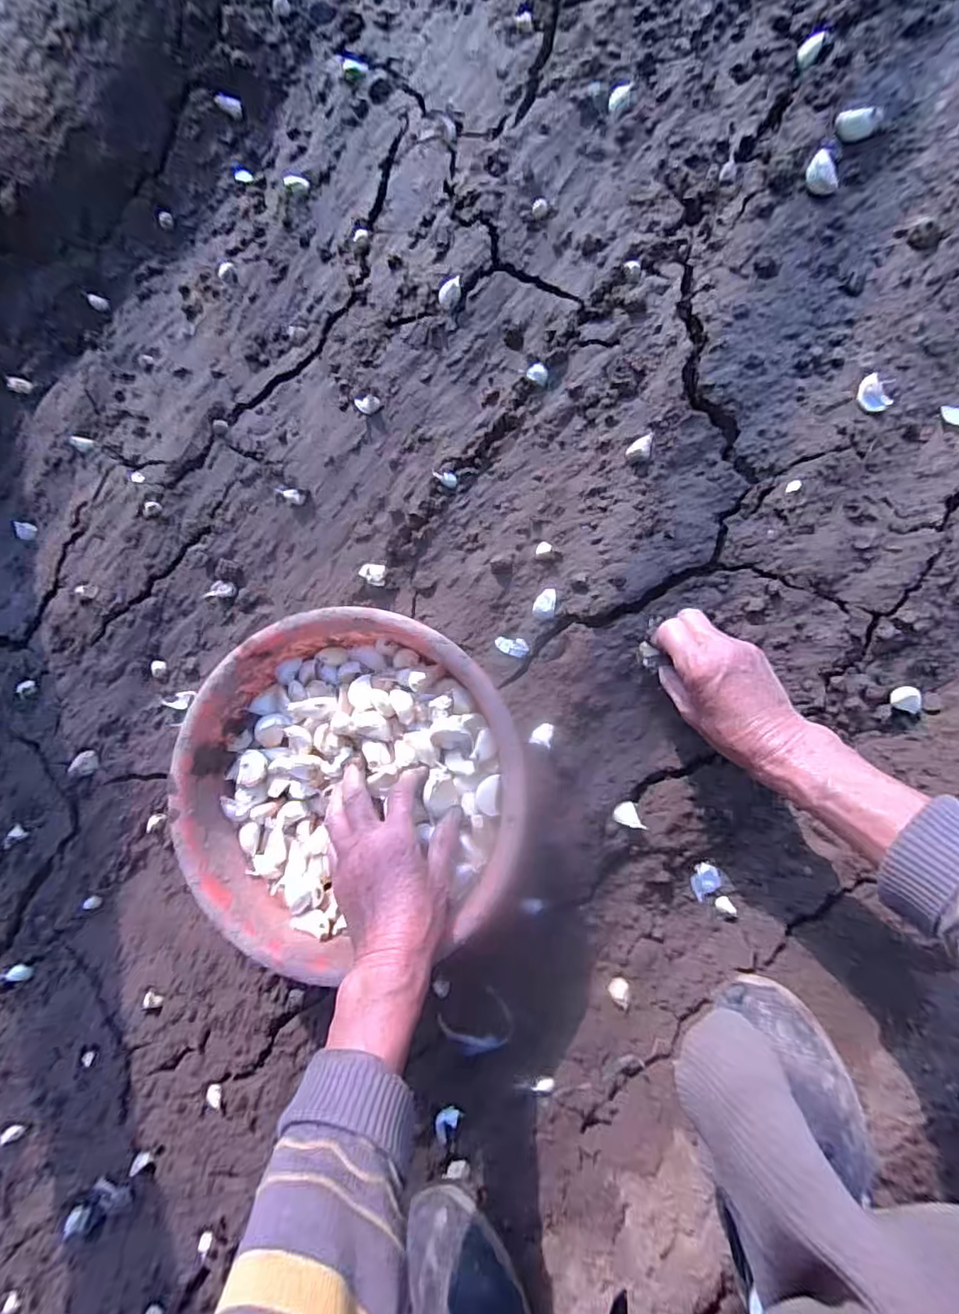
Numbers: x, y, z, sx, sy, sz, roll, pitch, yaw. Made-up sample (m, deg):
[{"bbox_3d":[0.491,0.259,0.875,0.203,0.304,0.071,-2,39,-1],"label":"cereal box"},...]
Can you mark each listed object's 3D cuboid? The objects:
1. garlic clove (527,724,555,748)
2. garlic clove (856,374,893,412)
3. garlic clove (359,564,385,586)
[{"bbox_3d":[0.058,0.071,0.516,0.019,0.008,0.021,16,91,10],"label":"garlic clove"},{"bbox_3d":[0.329,-0.219,0.475,0.022,0.014,0.030,-34,83,7],"label":"garlic clove"},{"bbox_3d":[-0.104,-0.080,0.549,0.023,0.010,0.021,3,88,10],"label":"garlic clove"}]

